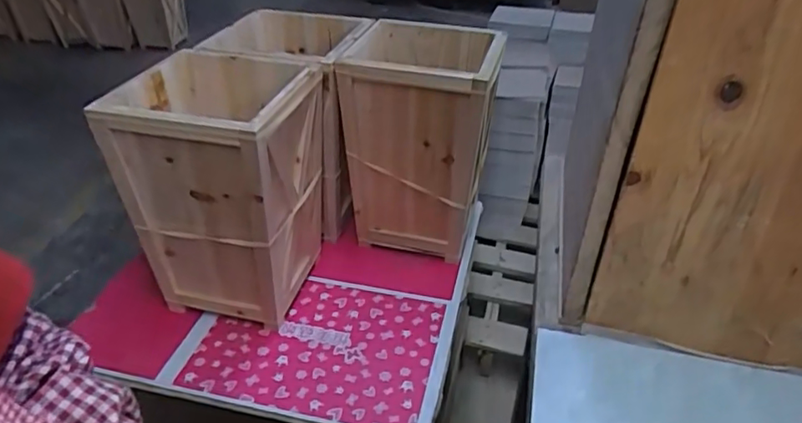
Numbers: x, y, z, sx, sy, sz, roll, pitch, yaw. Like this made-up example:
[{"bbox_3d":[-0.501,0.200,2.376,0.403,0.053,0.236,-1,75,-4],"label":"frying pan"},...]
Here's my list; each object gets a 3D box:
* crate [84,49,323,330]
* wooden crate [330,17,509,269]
[{"bbox_3d":[-0.270,-0.032,0.930,0.255,0.385,0.269,9,35,11],"label":"crate"},{"bbox_3d":[0.040,-0.124,1.071,0.239,0.387,0.266,8,35,11],"label":"wooden crate"}]

